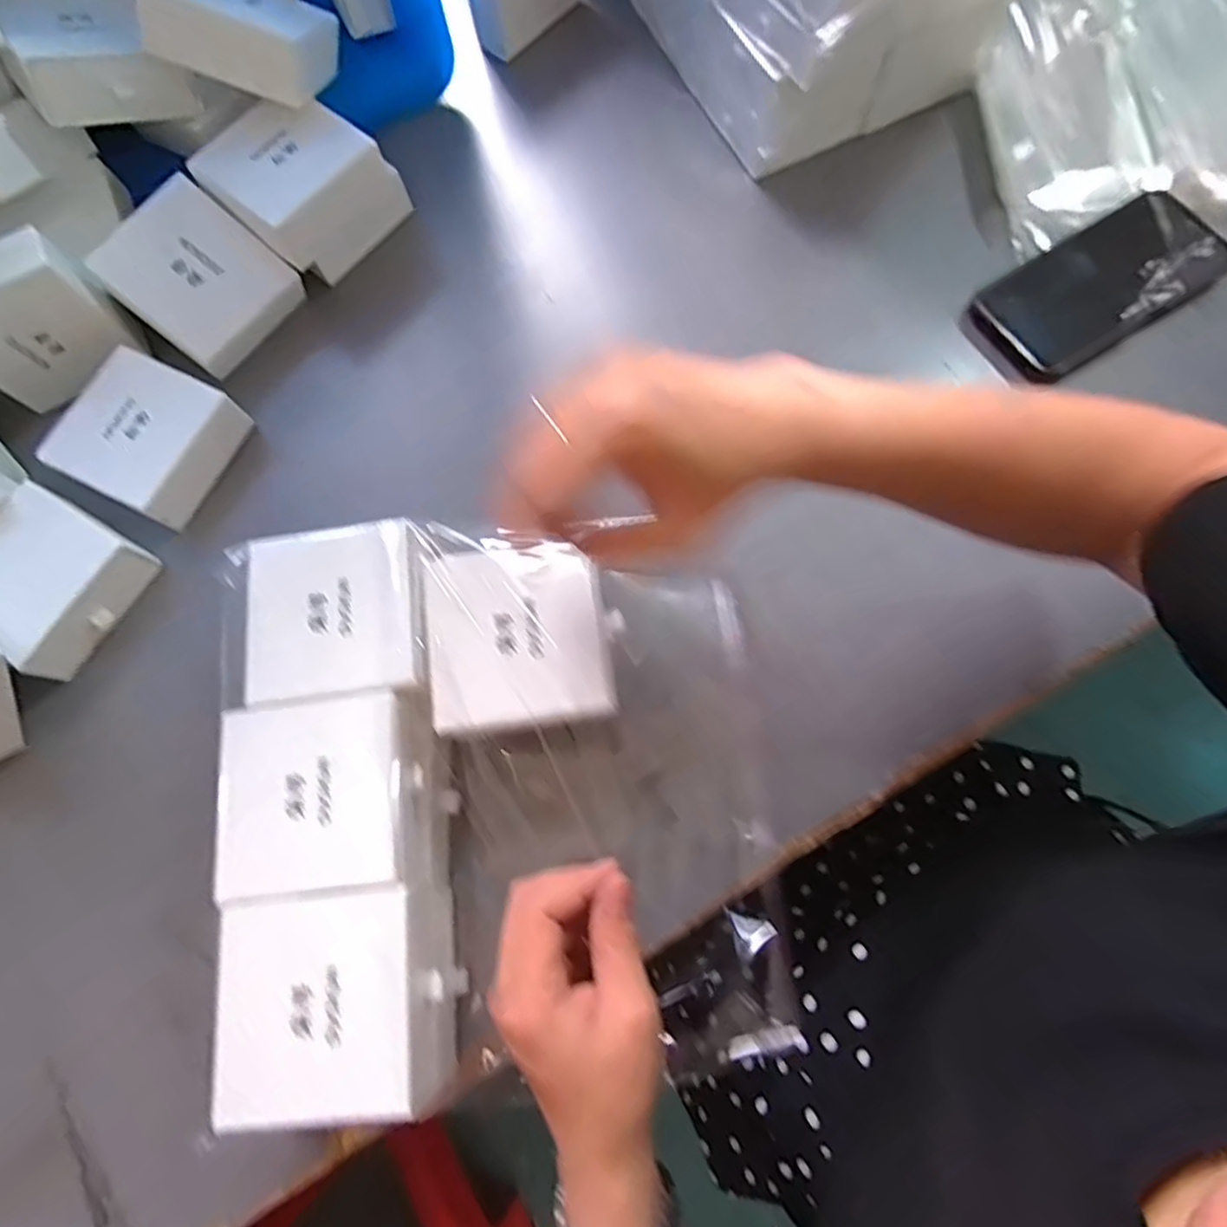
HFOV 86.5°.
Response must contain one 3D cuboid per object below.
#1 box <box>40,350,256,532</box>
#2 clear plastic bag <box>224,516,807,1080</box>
[{"bbox_3d":[-0.311,-0.118,0.443,0.092,0.042,0.092,25,77,9],"label":"box"},{"bbox_3d":[-0.055,0.096,0.355,0.270,0.085,0.286,-6,76,0],"label":"clear plastic bag"}]

